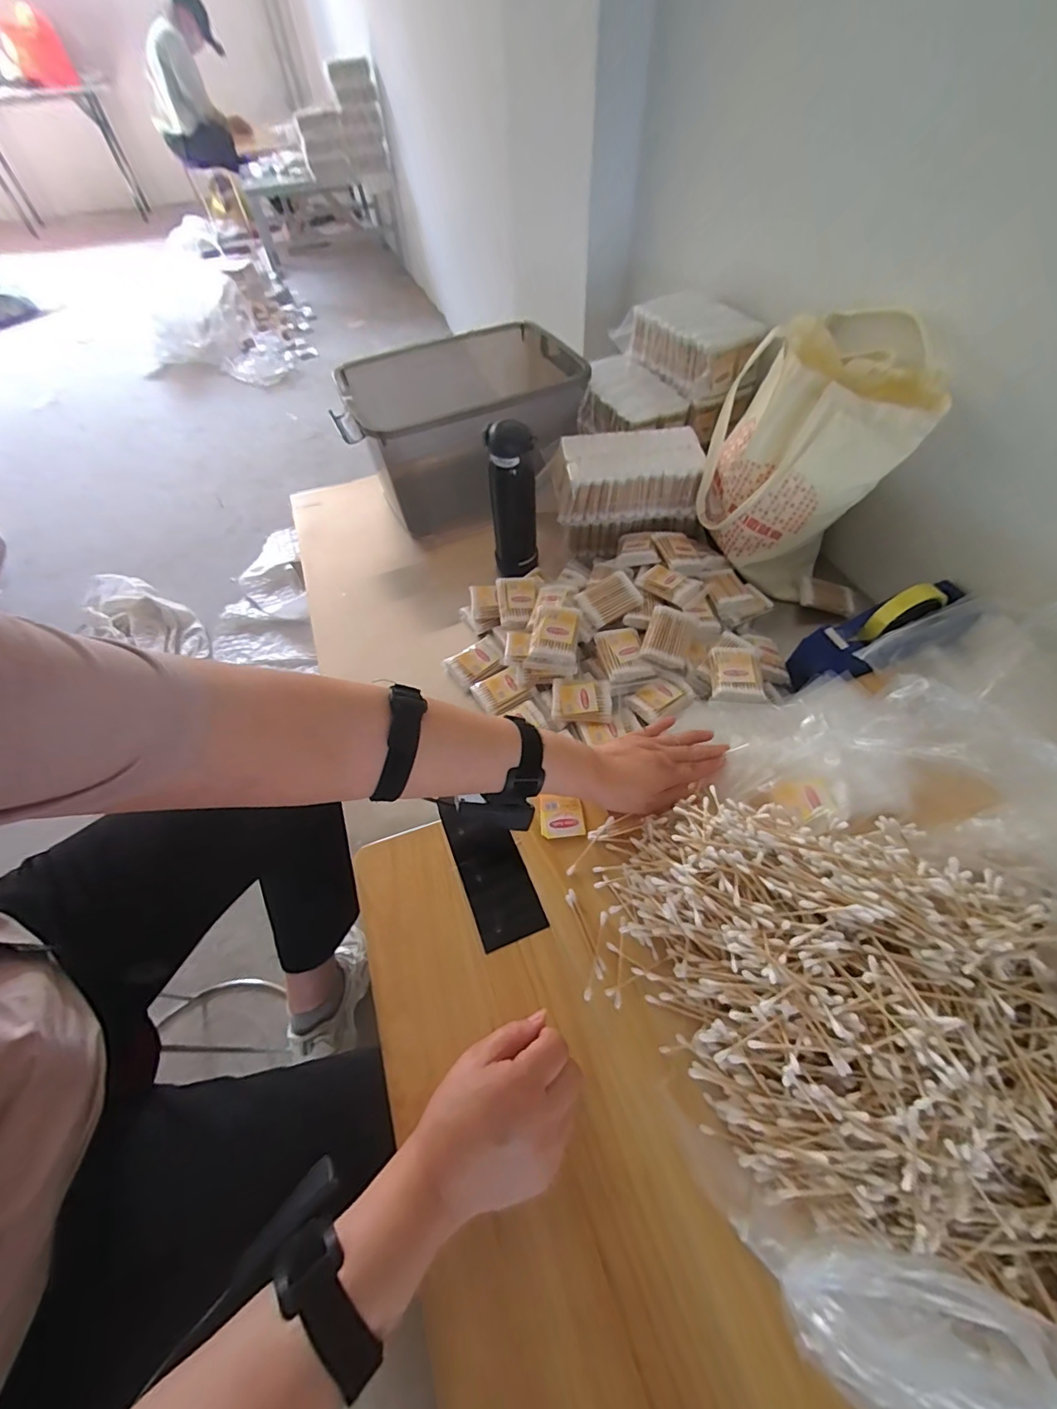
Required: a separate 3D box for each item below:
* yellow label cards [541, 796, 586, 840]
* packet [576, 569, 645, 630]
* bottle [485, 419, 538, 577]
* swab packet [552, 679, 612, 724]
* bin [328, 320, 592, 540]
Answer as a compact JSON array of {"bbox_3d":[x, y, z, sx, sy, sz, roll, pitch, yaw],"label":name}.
[{"bbox_3d":[0.033,0.113,0.512,0.044,0.004,0.046,-7,55,-2],"label":"yellow label cards"},{"bbox_3d":[0.108,-0.142,0.673,0.076,0.011,0.058,-31,77,2],"label":"packet"},{"bbox_3d":[-0.022,-0.294,0.741,0.068,0.222,0.068,2,55,4],"label":"bottle"},{"bbox_3d":[0.067,-0.007,0.628,0.072,0.019,0.060,1,55,3],"label":"swab packet"},{"bbox_3d":[-0.113,-0.478,0.900,0.385,0.232,0.344,-17,56,-9],"label":"bin"}]

